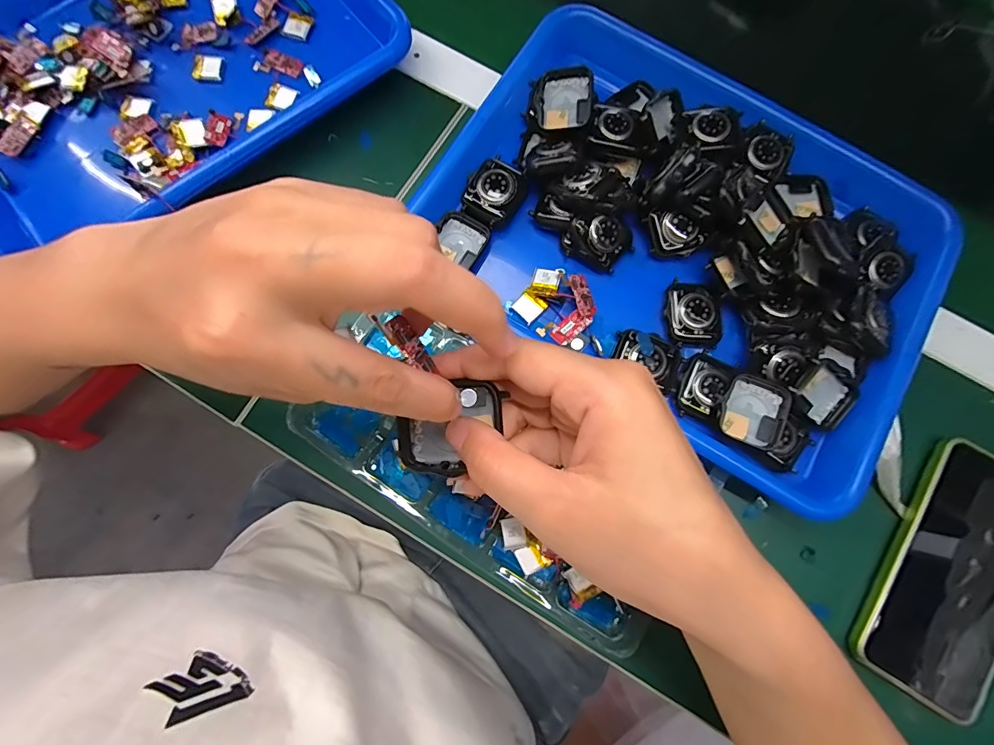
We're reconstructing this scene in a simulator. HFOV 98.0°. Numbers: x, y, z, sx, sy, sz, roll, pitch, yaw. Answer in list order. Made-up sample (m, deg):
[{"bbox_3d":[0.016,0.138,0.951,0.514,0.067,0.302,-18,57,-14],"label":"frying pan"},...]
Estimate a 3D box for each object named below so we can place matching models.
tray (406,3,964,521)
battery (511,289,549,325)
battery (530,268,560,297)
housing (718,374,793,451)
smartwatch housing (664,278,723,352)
[{"bbox_3d":[0.122,-0.095,0.293,0.319,0.046,0.247,33,79,5],"label":"tray"},{"bbox_3d":[0.021,-0.044,0.289,0.018,0.004,0.018,38,80,6],"label":"battery"},{"bbox_3d":[0.032,-0.060,0.287,0.018,0.004,0.019,15,75,8],"label":"battery"},{"bbox_3d":[0.158,0.023,0.268,0.037,0.012,0.041,25,78,4],"label":"housing"},{"bbox_3d":[0.131,-0.038,0.286,0.036,0.008,0.043,4,78,-1],"label":"smartwatch housing"}]

